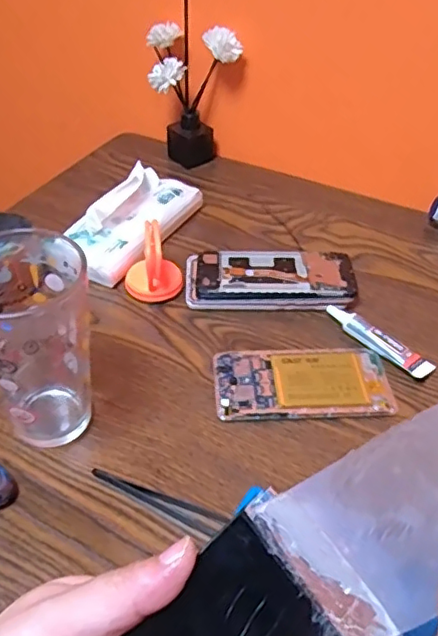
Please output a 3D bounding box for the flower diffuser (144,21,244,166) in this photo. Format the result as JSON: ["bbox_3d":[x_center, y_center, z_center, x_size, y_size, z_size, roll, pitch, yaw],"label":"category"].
[{"bbox_3d":[-0.030,-0.270,0.708,0.108,0.157,0.055,4,43,2],"label":"flower diffuser"}]

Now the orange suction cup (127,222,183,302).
[{"bbox_3d":[-0.061,-0.052,0.539,0.052,0.069,0.047,-3,43,-6],"label":"orange suction cup"}]

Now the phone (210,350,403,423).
[{"bbox_3d":[0.069,0.055,0.476,0.143,0.009,0.073,-3,43,-5],"label":"phone"}]

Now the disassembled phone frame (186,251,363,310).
[{"bbox_3d":[0.049,-0.039,0.565,0.159,0.023,0.077,4,43,2],"label":"disassembled phone frame"}]

